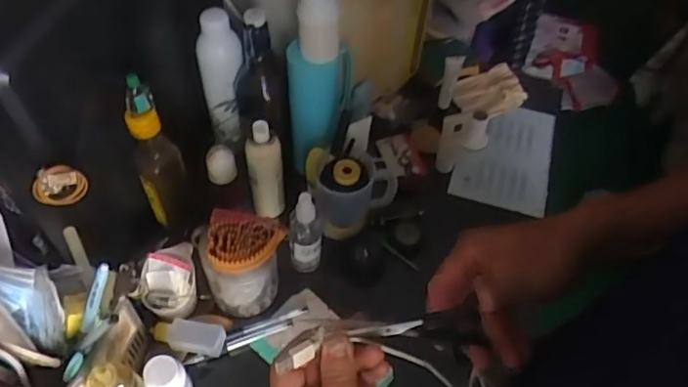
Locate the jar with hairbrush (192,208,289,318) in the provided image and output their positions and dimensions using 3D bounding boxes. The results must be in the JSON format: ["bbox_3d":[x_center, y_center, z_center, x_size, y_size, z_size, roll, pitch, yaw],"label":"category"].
[{"bbox_3d":[-0.120,0.082,0.691,0.086,0.137,0.085,30,59,18],"label":"jar with hairbrush"}]

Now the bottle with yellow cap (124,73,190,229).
[{"bbox_3d":[-0.218,-0.034,0.687,0.051,0.263,0.053,-20,58,-15],"label":"bottle with yellow cap"}]

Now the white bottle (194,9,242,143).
[{"bbox_3d":[-0.161,-0.148,0.773,0.054,0.201,0.044,-15,57,-12],"label":"white bottle"}]

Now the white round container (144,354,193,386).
[{"bbox_3d":[-0.195,0.211,0.641,0.042,0.066,0.042,1,55,-1],"label":"white round container"}]

